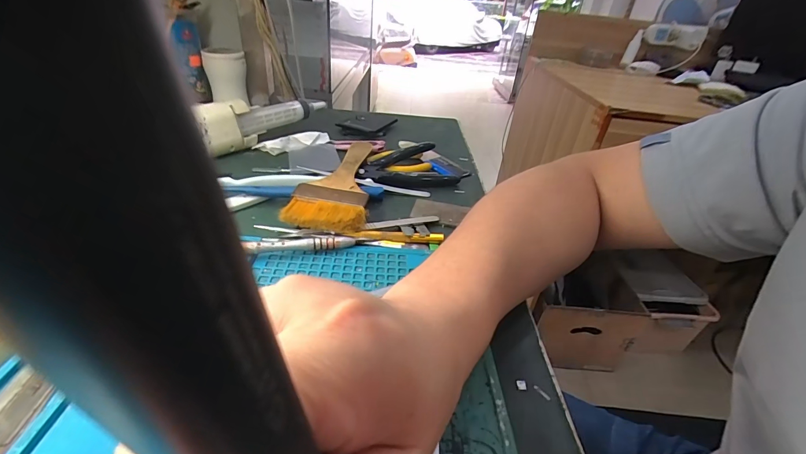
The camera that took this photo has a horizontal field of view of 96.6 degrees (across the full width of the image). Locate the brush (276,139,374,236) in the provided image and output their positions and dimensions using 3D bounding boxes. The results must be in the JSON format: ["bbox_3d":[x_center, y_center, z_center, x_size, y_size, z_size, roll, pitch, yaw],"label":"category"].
[{"bbox_3d":[-0.058,-0.044,0.345,0.063,0.019,0.159,7,34,2],"label":"brush"}]

